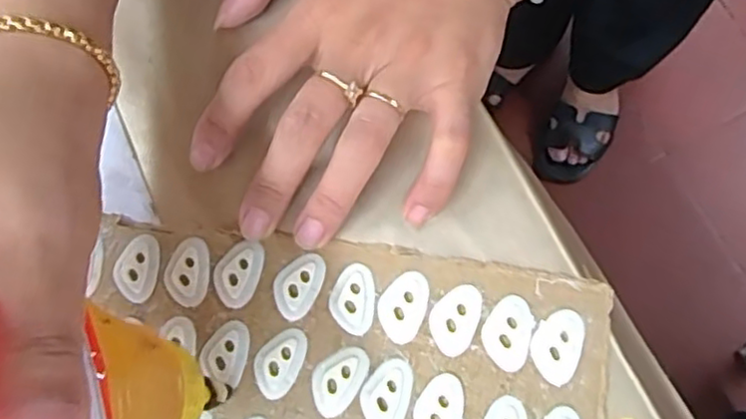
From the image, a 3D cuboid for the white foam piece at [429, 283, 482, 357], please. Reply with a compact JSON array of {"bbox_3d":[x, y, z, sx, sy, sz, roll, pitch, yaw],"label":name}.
[{"bbox_3d":[0.030,0.040,0.249,0.017,0.004,0.026,19,79,9],"label":"white foam piece"}]

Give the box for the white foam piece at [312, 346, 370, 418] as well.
[{"bbox_3d":[-0.013,0.062,0.247,0.017,0.004,0.026,37,83,12],"label":"white foam piece"}]

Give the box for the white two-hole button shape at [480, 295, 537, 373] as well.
[{"bbox_3d":[0.050,0.045,0.246,0.017,0.004,0.026,19,79,9],"label":"white two-hole button shape"}]

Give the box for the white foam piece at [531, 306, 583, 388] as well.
[{"bbox_3d":[0.067,0.049,0.243,0.017,0.004,0.026,19,79,9],"label":"white foam piece"}]

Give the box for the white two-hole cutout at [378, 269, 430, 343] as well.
[{"bbox_3d":[0.011,0.036,0.251,0.017,0.004,0.026,18,79,9],"label":"white two-hole cutout"}]

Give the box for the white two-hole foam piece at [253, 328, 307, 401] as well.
[{"bbox_3d":[-0.035,0.057,0.250,0.017,0.004,0.026,17,79,9],"label":"white two-hole foam piece"}]

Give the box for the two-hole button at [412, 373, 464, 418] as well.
[{"bbox_3d":[0.024,0.072,0.241,0.017,0.004,0.026,14,78,8],"label":"two-hole button"}]

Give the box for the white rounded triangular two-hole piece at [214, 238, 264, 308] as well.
[{"bbox_3d":[-0.052,0.024,0.259,0.016,0.004,0.025,15,79,9],"label":"white rounded triangular two-hole piece"}]

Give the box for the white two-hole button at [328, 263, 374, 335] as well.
[{"bbox_3d":[-0.008,0.033,0.254,0.017,0.004,0.026,5,77,7],"label":"white two-hole button"}]

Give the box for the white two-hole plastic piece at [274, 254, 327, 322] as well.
[{"bbox_3d":[-0.029,0.028,0.257,0.016,0.004,0.026,26,80,11],"label":"white two-hole plastic piece"}]

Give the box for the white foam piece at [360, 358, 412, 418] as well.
[{"bbox_3d":[0.005,0.067,0.244,0.017,0.004,0.026,18,79,9],"label":"white foam piece"}]

